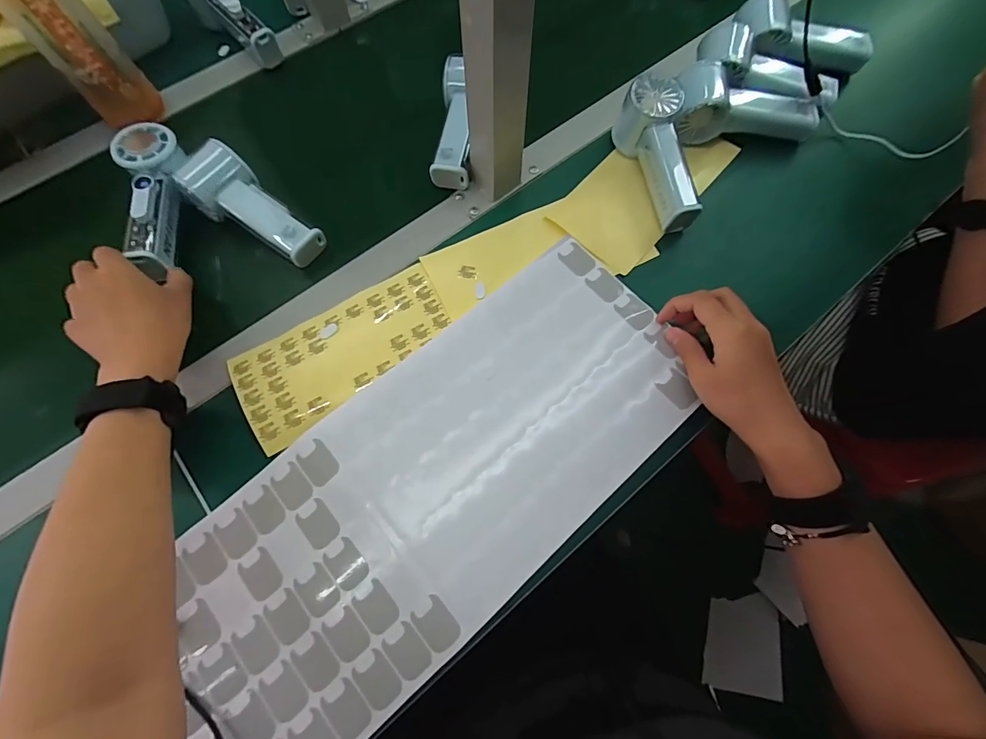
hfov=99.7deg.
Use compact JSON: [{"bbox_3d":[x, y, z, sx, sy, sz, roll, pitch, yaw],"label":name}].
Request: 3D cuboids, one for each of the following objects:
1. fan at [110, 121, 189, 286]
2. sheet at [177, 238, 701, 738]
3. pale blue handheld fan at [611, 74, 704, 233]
[{"bbox_3d":[-0.325,-0.163,0.399,0.050,0.037,0.160,-10,79,-2],"label":"fan"},{"bbox_3d":[-0.039,0.083,0.331,0.452,0.011,0.195,-40,76,-13],"label":"sheet"},{"bbox_3d":[0.164,-0.214,0.419,0.053,0.062,0.142,-6,70,-2],"label":"pale blue handheld fan"}]

